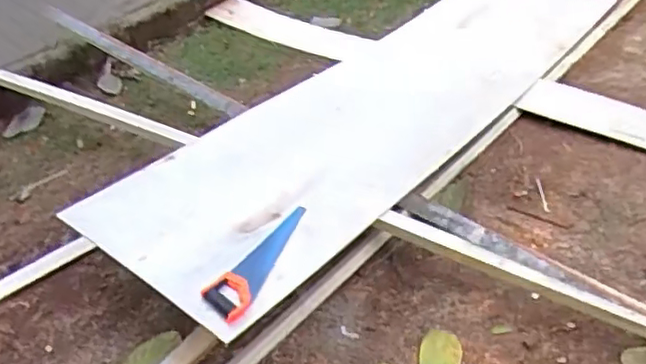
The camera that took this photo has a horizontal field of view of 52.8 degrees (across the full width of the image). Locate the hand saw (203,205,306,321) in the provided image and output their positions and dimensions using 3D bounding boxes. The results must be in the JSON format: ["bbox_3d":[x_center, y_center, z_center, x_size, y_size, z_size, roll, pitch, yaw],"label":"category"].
[{"bbox_3d":[-0.161,0.193,1.677,0.115,0.026,0.402,18,47,27],"label":"hand saw"}]

